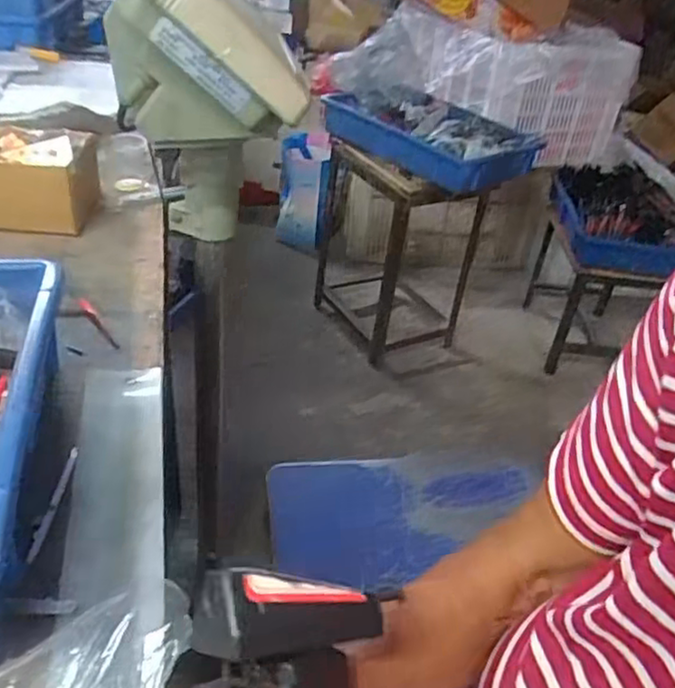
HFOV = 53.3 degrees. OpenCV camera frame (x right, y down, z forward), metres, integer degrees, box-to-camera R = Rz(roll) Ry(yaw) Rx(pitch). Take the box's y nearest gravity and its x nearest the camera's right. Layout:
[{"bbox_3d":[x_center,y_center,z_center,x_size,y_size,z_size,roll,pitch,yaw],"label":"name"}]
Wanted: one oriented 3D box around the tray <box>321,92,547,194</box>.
[{"bbox_3d":[0.190,-0.461,1.482,0.440,0.089,0.252,32,42,32],"label":"tray"}]

